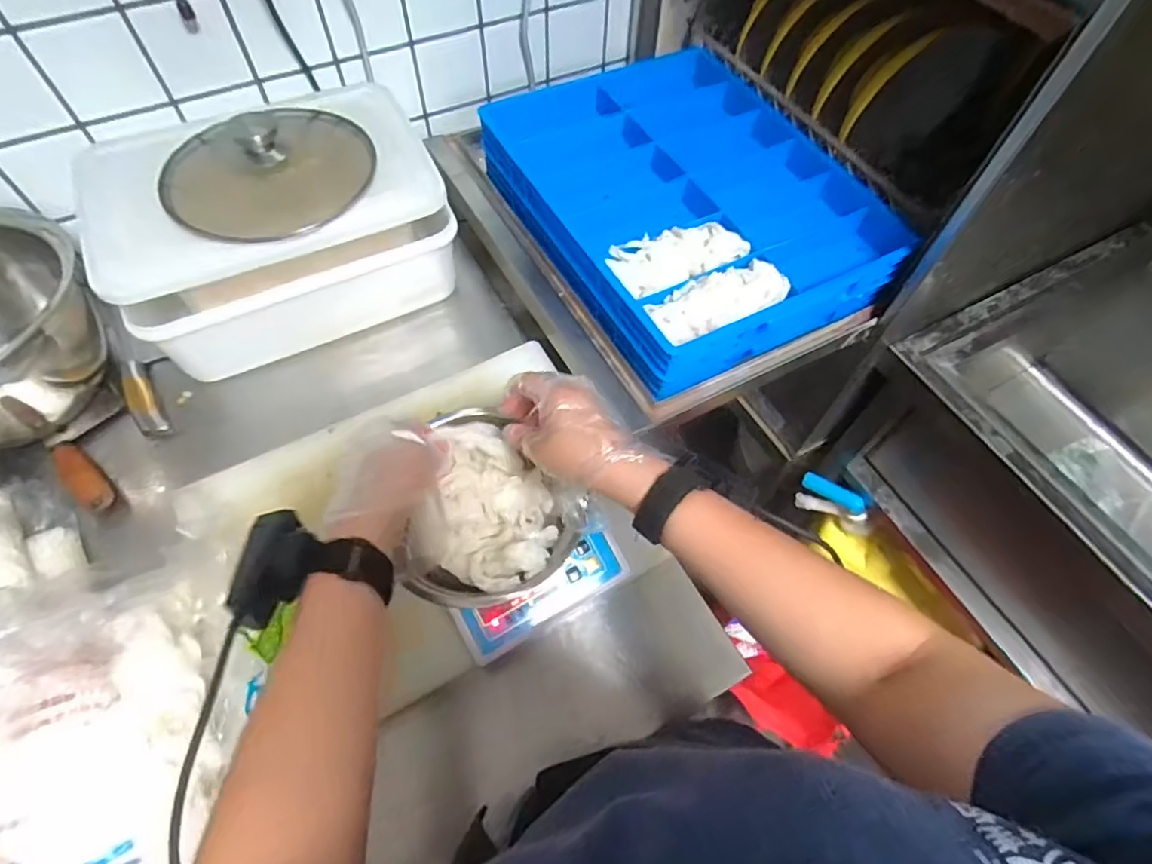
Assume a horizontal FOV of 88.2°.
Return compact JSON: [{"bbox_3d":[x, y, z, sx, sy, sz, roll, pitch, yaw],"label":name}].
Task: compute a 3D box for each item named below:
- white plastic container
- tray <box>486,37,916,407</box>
[{"bbox_3d":[-0.361,-0.260,0.738,0.358,0.188,0.245,-24,63,-14],"label":"white plastic container"},{"bbox_3d":[0.129,-0.307,0.763,0.369,0.103,0.482,-26,64,-15],"label":"tray"}]

